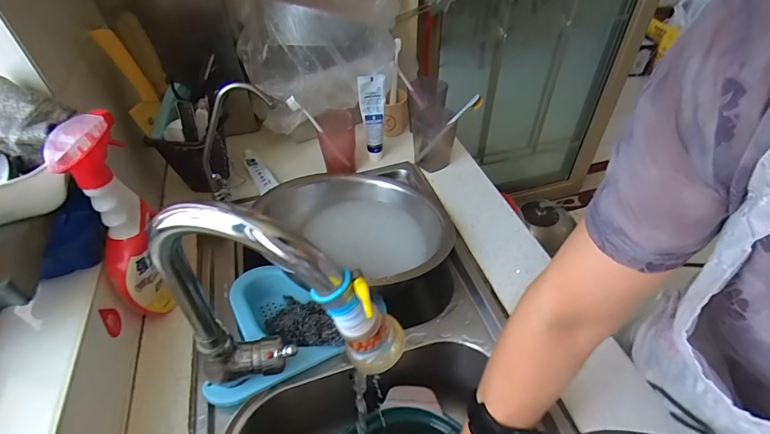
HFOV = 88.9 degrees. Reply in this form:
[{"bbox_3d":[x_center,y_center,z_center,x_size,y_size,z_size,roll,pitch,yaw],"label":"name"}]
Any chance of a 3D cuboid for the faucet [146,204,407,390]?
[{"bbox_3d":[-0.091,0.092,0.344,0.219,0.273,0.050,11,47,13],"label":"faucet"}]

